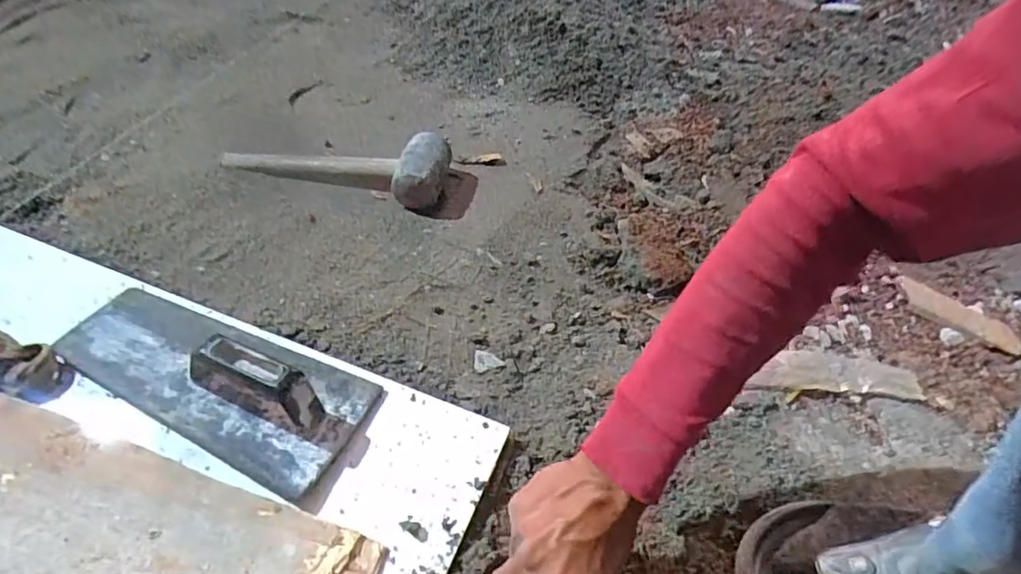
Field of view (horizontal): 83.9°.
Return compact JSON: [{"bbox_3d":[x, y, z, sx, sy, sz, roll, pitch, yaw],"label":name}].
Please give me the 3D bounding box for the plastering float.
[{"bbox_3d":[-0.268,0.061,0.492,0.285,0.057,0.112,22,52,13],"label":"plastering float"}]

